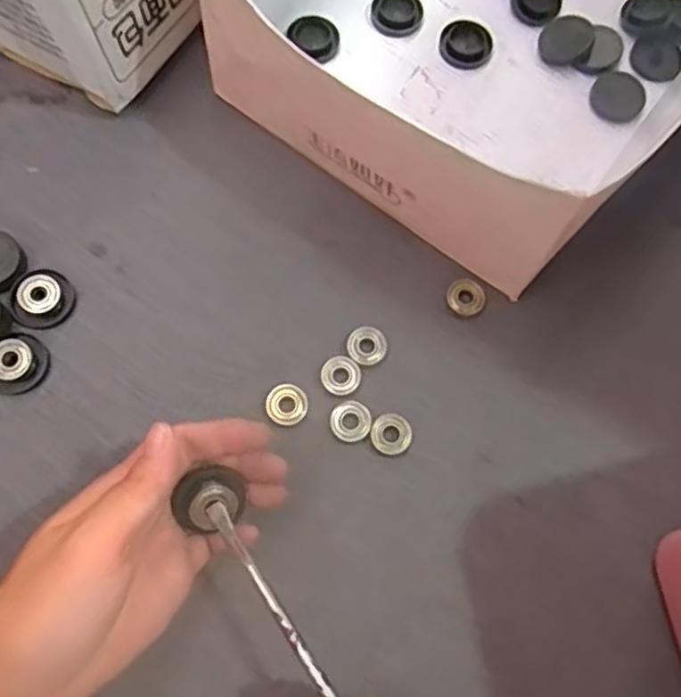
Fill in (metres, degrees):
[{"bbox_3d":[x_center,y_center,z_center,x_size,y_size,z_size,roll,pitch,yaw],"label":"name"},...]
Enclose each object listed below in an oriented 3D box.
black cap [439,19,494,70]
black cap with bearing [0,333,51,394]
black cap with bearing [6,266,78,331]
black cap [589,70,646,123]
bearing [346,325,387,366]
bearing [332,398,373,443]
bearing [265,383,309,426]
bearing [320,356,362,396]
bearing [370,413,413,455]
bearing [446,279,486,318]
[{"bbox_3d":[0.079,-0.188,0.423,0.032,0.010,0.028,-11,74,-5],"label":"black cap"},{"bbox_3d":[-0.165,0.008,0.347,0.026,0.010,0.031,37,76,9],"label":"black cap with bearing"},{"bbox_3d":[-0.158,-0.027,0.358,0.032,0.008,0.032,0,73,-1],"label":"black cap with bearing"},{"bbox_3d":[0.170,-0.154,0.418,0.031,0.005,0.035,13,73,3],"label":"black cap"},{"bbox_3d":[0.014,-0.001,0.365,0.020,0.006,0.021,0,73,-1],"label":"bearing"},{"bbox_3d":[0.005,0.038,0.353,0.021,0.004,0.021,0,73,-1],"label":"bearing"},{"bbox_3d":[-0.027,0.029,0.353,0.020,0.006,0.021,0,73,-1],"label":"bearing"},{"bbox_3d":[0.000,0.014,0.359,0.020,0.005,0.020,0,73,-1],"label":"bearing"},{"bbox_3d":[0.026,0.044,0.352,0.020,0.005,0.020,0,73,-1],"label":"bearing"},{"bbox_3d":[0.069,-0.028,0.377,0.021,0.008,0.018,34,75,8],"label":"bearing"}]

